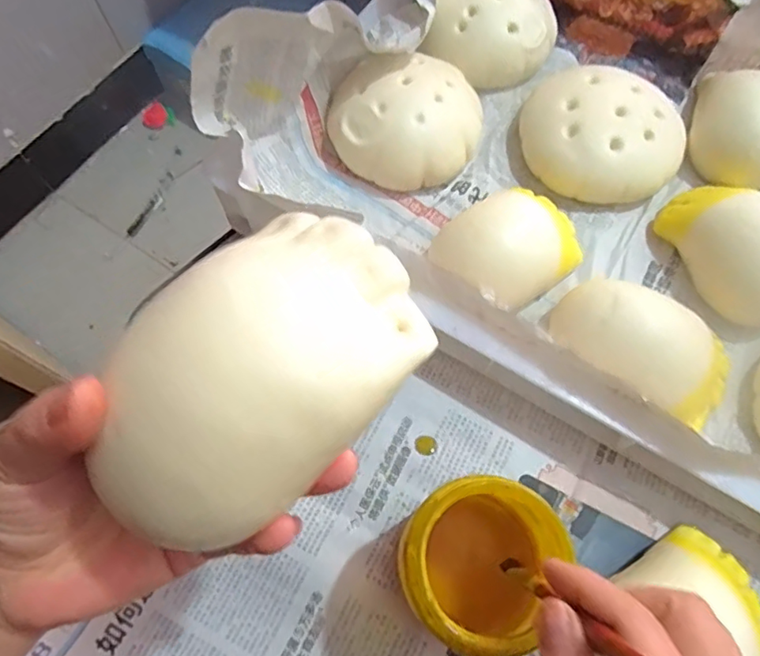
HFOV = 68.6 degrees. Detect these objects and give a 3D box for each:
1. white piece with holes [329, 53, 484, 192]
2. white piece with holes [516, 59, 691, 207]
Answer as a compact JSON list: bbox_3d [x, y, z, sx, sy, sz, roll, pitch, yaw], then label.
[{"bbox_3d":[0.021,-0.164,0.446,0.116,0.052,0.105,-4,68,-2],"label":"white piece with holes"},{"bbox_3d":[0.179,-0.158,0.447,0.122,0.031,0.114,0,68,0],"label":"white piece with holes"}]

